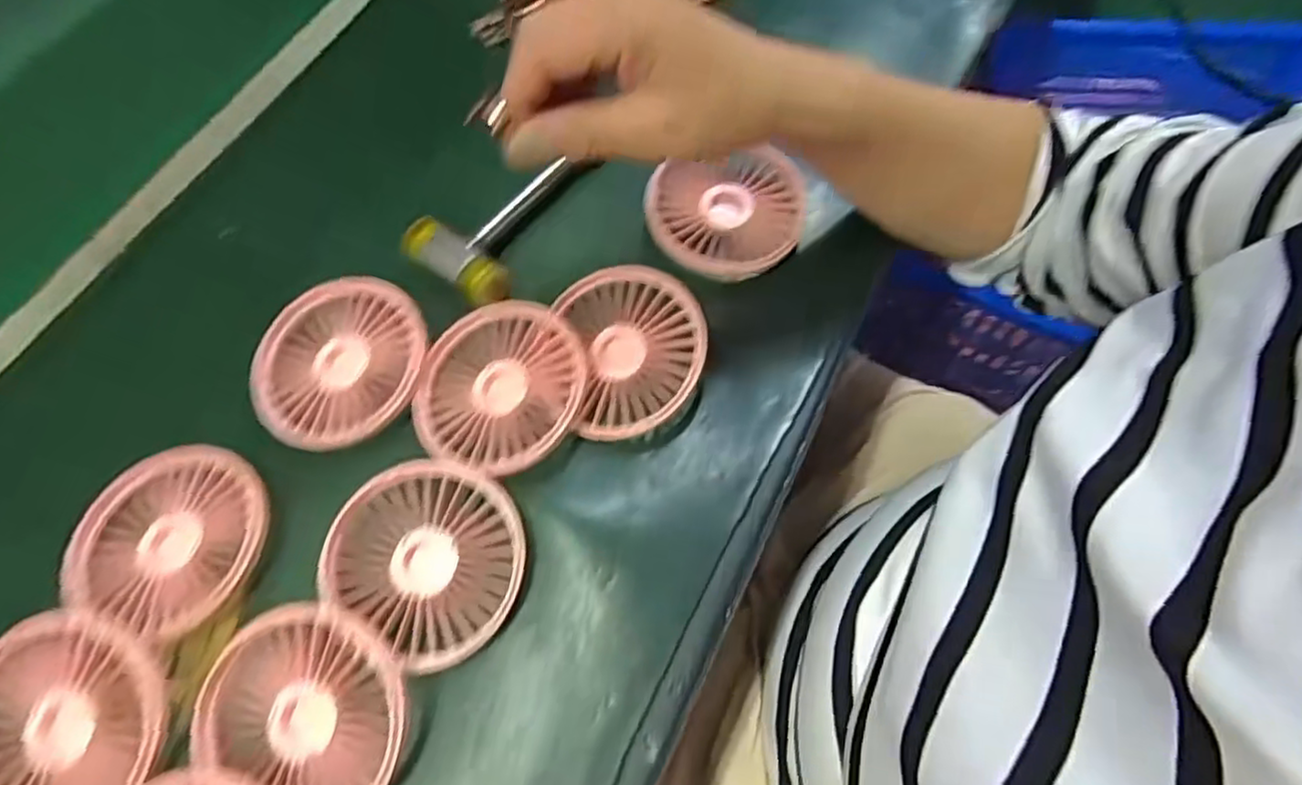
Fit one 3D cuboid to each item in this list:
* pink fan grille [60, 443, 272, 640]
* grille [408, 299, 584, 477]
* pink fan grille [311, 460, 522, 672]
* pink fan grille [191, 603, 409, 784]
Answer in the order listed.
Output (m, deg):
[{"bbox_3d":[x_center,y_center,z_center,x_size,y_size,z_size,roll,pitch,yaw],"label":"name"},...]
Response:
[{"bbox_3d":[-0.229,0.066,0.331,0.087,0.011,0.083,-1,64,3],"label":"pink fan grille"},{"bbox_3d":[-0.074,-0.004,0.347,0.087,0.011,0.082,-1,64,3],"label":"grille"},{"bbox_3d":[-0.100,0.074,0.318,0.087,0.012,0.080,-1,64,3],"label":"pink fan grille"},{"bbox_3d":[-0.140,0.129,0.286,0.080,0.016,0.073,0,66,1],"label":"pink fan grille"}]

